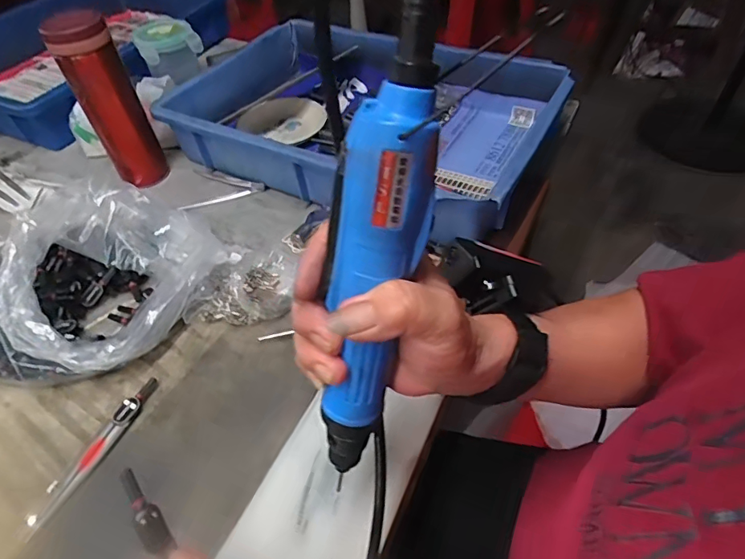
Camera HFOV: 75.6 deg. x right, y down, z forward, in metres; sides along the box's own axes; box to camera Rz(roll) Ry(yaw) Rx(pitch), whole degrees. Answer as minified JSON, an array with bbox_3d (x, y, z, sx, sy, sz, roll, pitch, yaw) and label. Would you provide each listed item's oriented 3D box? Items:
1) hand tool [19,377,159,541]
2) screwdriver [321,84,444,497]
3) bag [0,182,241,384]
[{"bbox_3d":[-0.214,0.130,0.368,0.020,0.010,0.130,16,51,19],"label":"hand tool"},{"bbox_3d":[-0.001,0.013,0.220,0.029,0.190,0.029,24,33,25],"label":"screwdriver"},{"bbox_3d":[-0.260,-0.012,0.445,0.204,0.089,0.200,2,48,7],"label":"bag"}]

